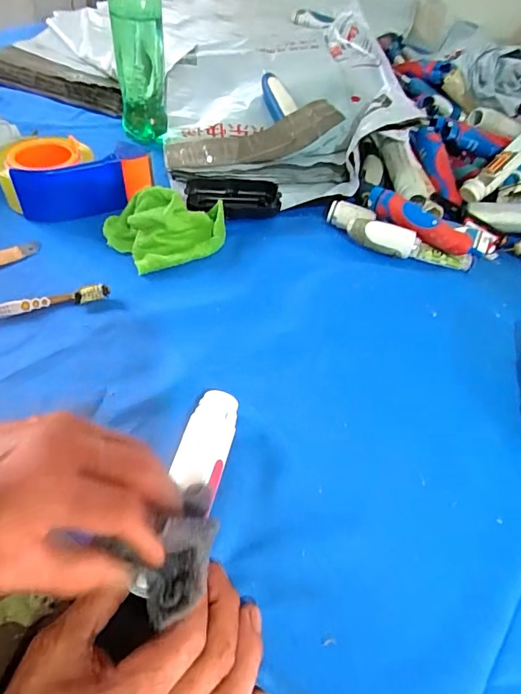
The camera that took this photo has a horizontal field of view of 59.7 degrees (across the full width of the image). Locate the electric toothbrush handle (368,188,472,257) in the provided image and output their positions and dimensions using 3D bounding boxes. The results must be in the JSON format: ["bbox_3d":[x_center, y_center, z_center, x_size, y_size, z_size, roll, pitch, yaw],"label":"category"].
[{"bbox_3d":[0.179,-0.144,0.519,0.128,0.028,0.025,37,54,22],"label":"electric toothbrush handle"}]

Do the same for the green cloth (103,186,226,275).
[{"bbox_3d":[-0.101,-0.134,0.491,0.126,0.044,0.089,-18,55,-20],"label":"green cloth"}]

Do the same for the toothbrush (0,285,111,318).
[{"bbox_3d":[-0.234,-0.033,0.414,0.183,0.018,0.014,-12,52,-18],"label":"toothbrush"}]

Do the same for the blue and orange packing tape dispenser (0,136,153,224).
[{"bbox_3d":[-0.209,-0.191,0.515,0.157,0.053,0.086,-1,50,-7],"label":"blue and orange packing tape dispenser"}]

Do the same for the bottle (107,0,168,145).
[{"bbox_3d":[-0.155,-0.391,0.569,0.062,0.218,0.055,-8,52,-13],"label":"bottle"}]

